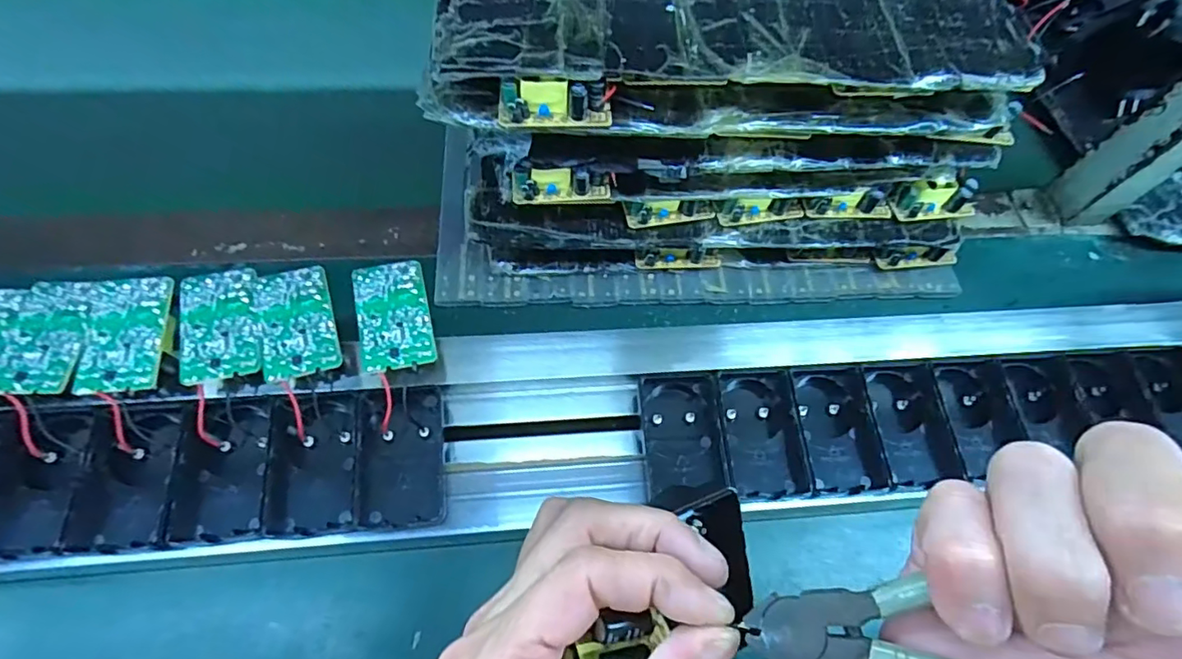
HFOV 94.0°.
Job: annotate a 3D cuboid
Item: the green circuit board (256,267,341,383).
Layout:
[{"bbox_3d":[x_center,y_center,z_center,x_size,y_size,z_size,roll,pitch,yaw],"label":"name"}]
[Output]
[{"bbox_3d":[-0.159,-0.005,0.297,0.036,0.004,0.064,-14,68,-15],"label":"green circuit board"}]

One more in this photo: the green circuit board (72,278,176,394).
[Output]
[{"bbox_3d":[-0.241,0.002,0.286,0.036,0.009,0.062,-1,64,-4],"label":"green circuit board"}]

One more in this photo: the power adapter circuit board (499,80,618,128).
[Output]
[{"bbox_3d":[-0.019,-0.126,0.307,0.063,0.022,0.017,0,64,-4],"label":"power adapter circuit board"}]

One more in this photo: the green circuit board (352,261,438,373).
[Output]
[{"bbox_3d":[-0.108,-0.009,0.302,0.036,0.007,0.063,-13,65,-10],"label":"green circuit board"}]

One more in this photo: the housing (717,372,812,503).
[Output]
[{"bbox_3d":[0.097,0.058,0.308,0.043,0.018,0.070,0,64,-4],"label":"housing"}]

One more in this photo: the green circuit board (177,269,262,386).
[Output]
[{"bbox_3d":[-0.197,-0.003,0.292,0.039,0.008,0.061,-15,66,-11],"label":"green circuit board"}]

